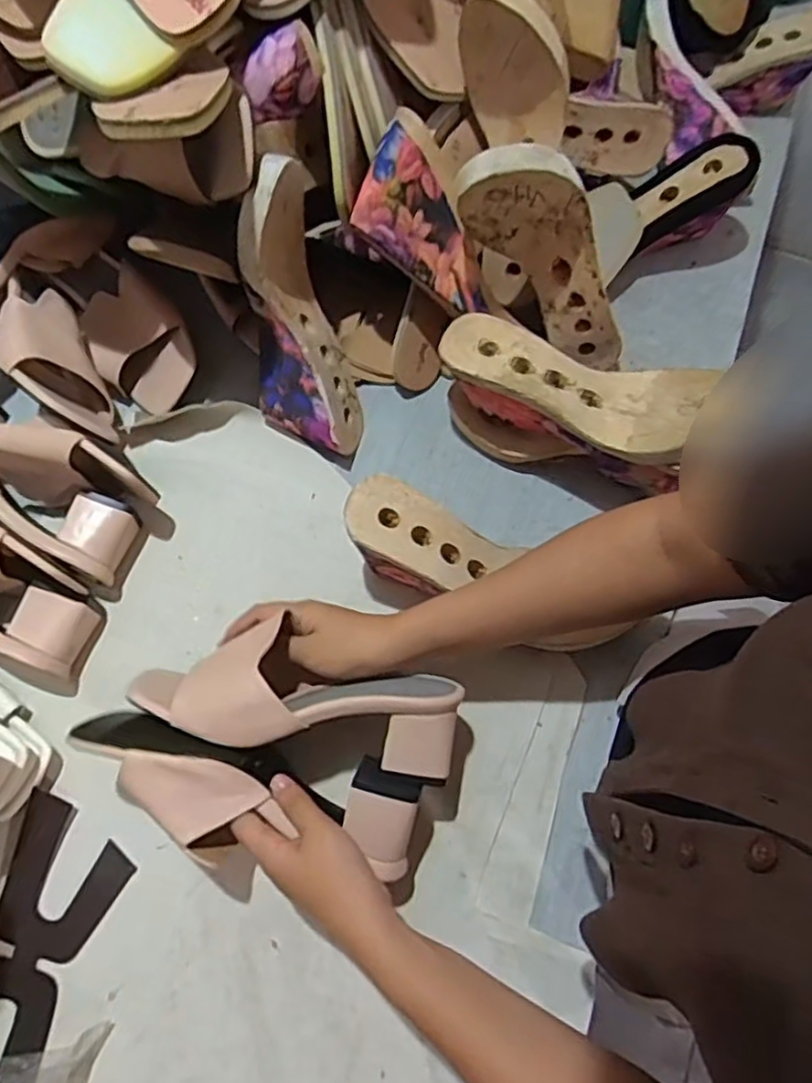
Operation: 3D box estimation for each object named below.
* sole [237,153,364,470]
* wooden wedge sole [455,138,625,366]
[{"bbox_3d":[-0.093,-0.180,0.567,0.085,0.241,0.071,-13,31,-4],"label":"sole"},{"bbox_3d":[0.115,-0.227,0.551,0.081,0.233,0.053,0,67,37],"label":"wooden wedge sole"}]

